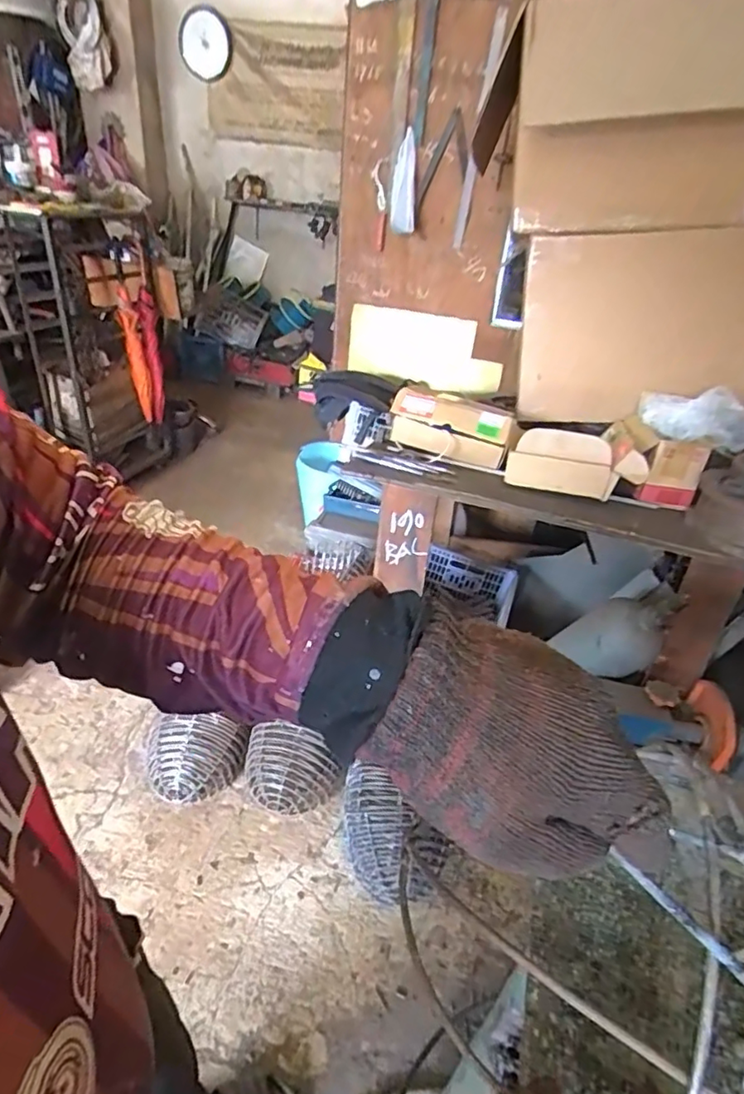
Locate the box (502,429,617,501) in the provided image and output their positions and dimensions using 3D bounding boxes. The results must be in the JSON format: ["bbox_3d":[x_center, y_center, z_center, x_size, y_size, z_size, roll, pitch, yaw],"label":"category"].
[{"bbox_3d":[0.401,-0.170,1.224,0.218,0.126,0.069,16,34,17],"label":"box"}]

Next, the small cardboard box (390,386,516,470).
[{"bbox_3d":[0.179,-0.272,1.320,0.278,0.123,0.087,15,33,15],"label":"small cardboard box"}]

